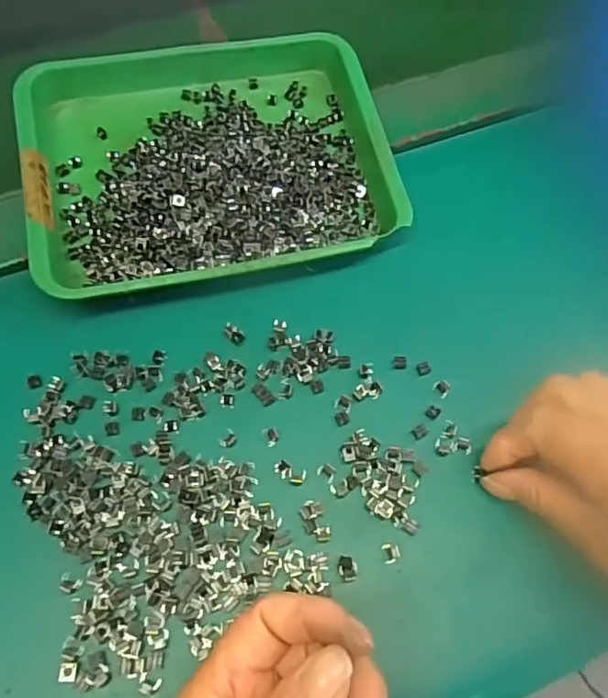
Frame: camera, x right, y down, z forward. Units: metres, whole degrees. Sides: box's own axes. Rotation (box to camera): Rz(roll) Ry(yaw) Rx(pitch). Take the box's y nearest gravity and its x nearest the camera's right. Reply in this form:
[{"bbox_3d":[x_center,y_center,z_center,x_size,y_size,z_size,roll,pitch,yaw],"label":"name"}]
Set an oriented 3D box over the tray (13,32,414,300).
[{"bbox_3d":[-0.056,-0.121,0.349,0.212,0.031,0.170,-11,64,-7],"label":"tray"}]

